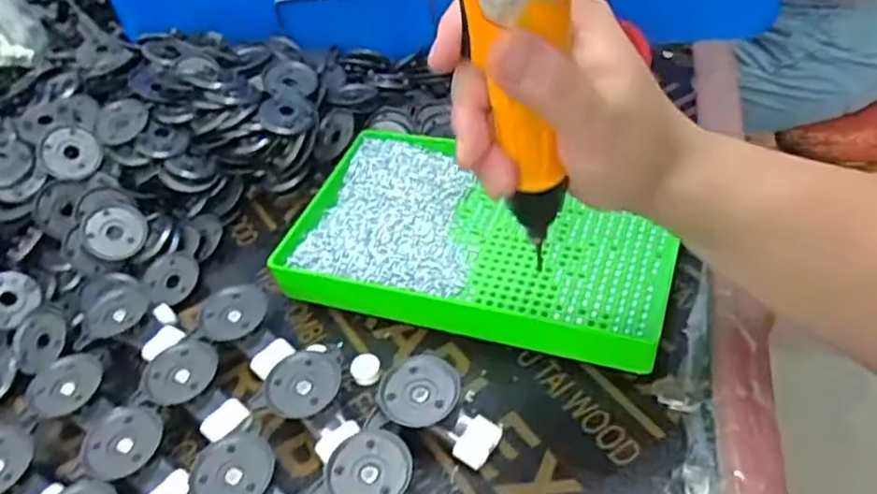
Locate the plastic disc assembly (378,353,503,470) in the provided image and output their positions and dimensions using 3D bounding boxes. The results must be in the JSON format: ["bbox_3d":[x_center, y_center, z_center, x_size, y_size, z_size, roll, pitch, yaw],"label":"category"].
[{"bbox_3d":[0.002,0.087,0.388,0.068,0.021,0.042,12,49,23],"label":"plastic disc assembly"}]

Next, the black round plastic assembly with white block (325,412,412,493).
[{"bbox_3d":[-0.027,0.124,0.357,0.042,0.022,0.069,-37,49,-24],"label":"black round plastic assembly with white block"}]

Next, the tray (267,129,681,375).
[{"bbox_3d":[0.026,-0.010,0.466,0.246,0.031,0.149,10,48,22],"label":"tray"}]

